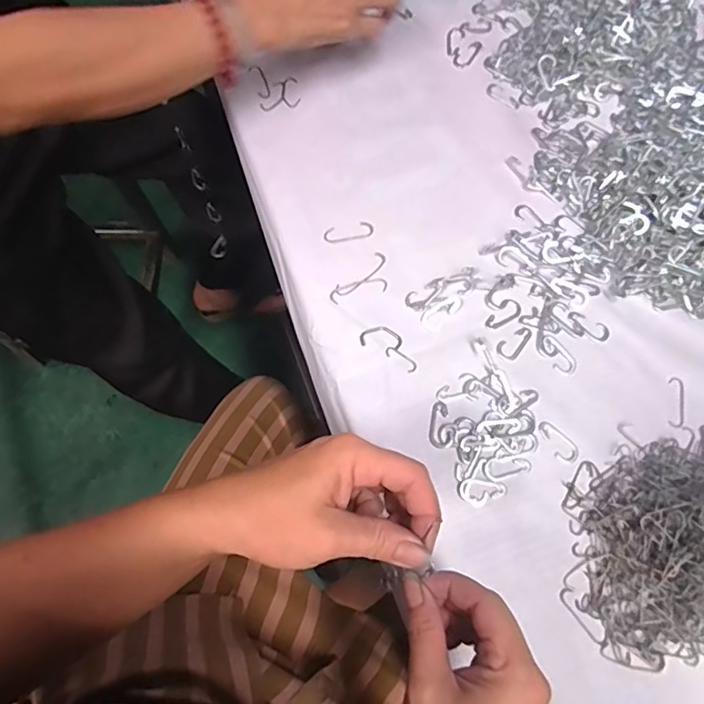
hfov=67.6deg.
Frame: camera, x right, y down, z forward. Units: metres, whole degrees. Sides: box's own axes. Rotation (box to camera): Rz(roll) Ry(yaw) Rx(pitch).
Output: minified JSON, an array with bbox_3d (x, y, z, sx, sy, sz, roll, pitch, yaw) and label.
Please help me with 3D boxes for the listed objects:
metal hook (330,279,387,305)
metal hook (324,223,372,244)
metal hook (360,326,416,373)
[{"bbox_3d":[0.006,-0.054,0.456,0.050,0.004,0.015,-14,72,-6],"label":"metal hook"},{"bbox_3d":[-0.003,-0.107,0.473,0.044,0.004,0.016,-13,72,-6],"label":"metal hook"},{"bbox_3d":[0.033,-0.005,0.438,0.053,0.005,0.022,30,73,8],"label":"metal hook"}]

